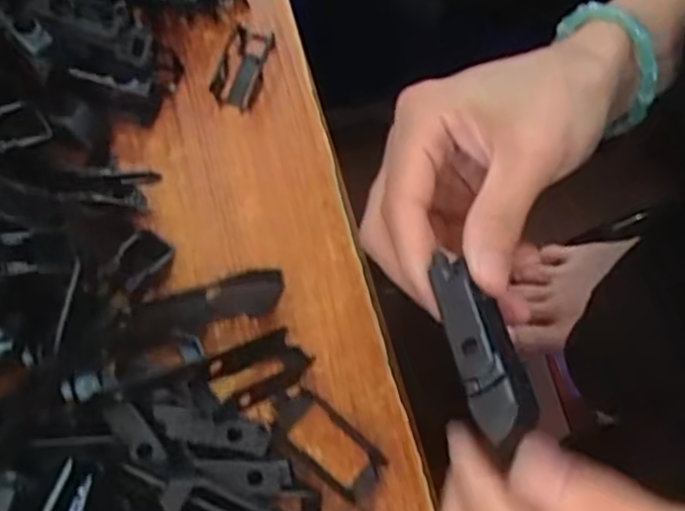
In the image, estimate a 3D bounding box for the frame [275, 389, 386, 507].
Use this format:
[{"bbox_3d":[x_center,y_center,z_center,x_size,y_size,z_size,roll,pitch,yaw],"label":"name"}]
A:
[{"bbox_3d":[-0.007,0.074,0.274,0.050,0.008,0.022,40,76,11],"label":"frame"}]

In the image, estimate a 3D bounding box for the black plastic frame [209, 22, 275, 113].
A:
[{"bbox_3d":[-0.045,-0.087,0.319,0.019,0.012,0.041,14,72,4],"label":"black plastic frame"}]

